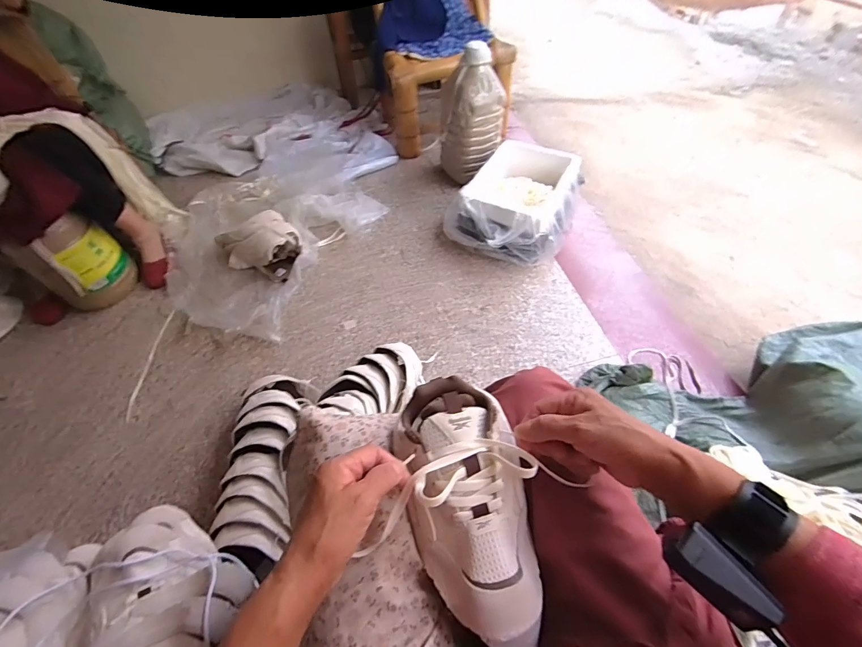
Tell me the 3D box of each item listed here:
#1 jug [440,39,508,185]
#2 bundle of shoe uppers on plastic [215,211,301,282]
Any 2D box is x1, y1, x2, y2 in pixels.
[{"bbox_3d":[0.136,-0.692,1.314,0.167,0.371,0.165,-25,55,-15],"label":"jug"},{"bbox_3d":[-0.500,-0.224,1.149,0.224,0.115,0.193,-22,56,-14],"label":"bundle of shoe uppers on plastic"}]

